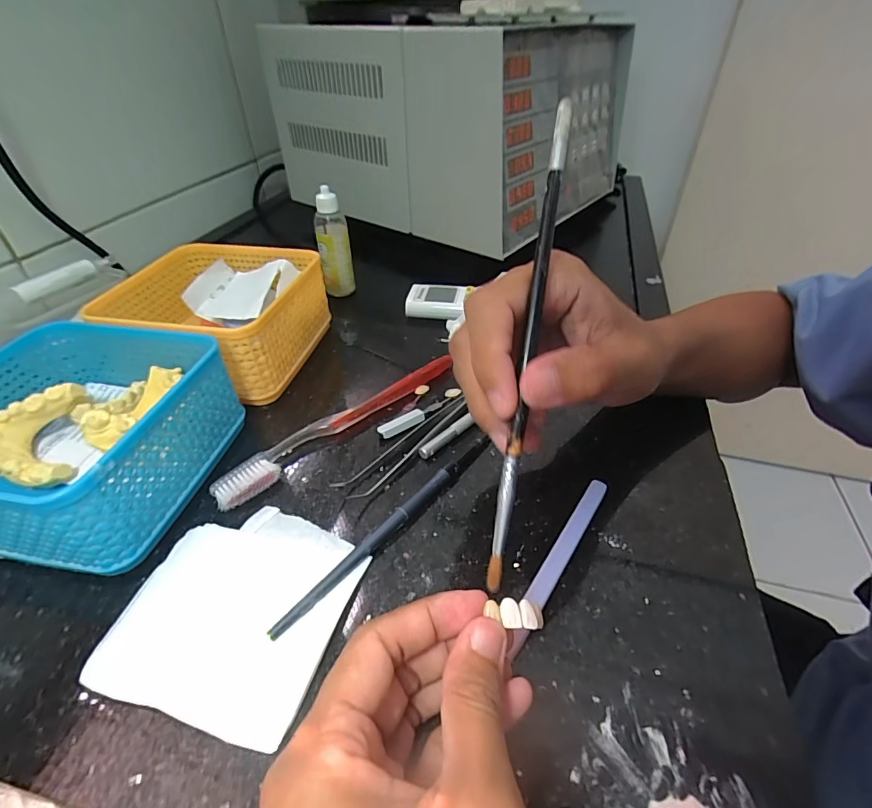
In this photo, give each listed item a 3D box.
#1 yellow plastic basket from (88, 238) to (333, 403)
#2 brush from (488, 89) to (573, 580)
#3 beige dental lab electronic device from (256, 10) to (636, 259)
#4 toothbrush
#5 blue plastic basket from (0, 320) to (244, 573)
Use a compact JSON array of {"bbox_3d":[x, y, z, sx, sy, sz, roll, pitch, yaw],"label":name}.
[{"bbox_3d":[-0.165,-0.070,0.348,0.128,0.056,0.127,7,42,9],"label":"yellow plastic basket"},{"bbox_3d":[0.036,-0.023,0.172,0.007,0.186,0.005,8,-1,10],"label":"brush"},{"bbox_3d":[0.028,-0.401,0.626,0.375,0.205,0.407,24,47,26],"label":"beige dental lab electronic device"},{"bbox_3d":[-0.059,0.008,0.298,0.184,0.009,0.021,-32,50,-31],"label":"toothbrush"},{"bbox_3d":[-0.201,0.017,0.257,0.130,0.063,0.130,5,41,6],"label":"blue plastic basket"}]

